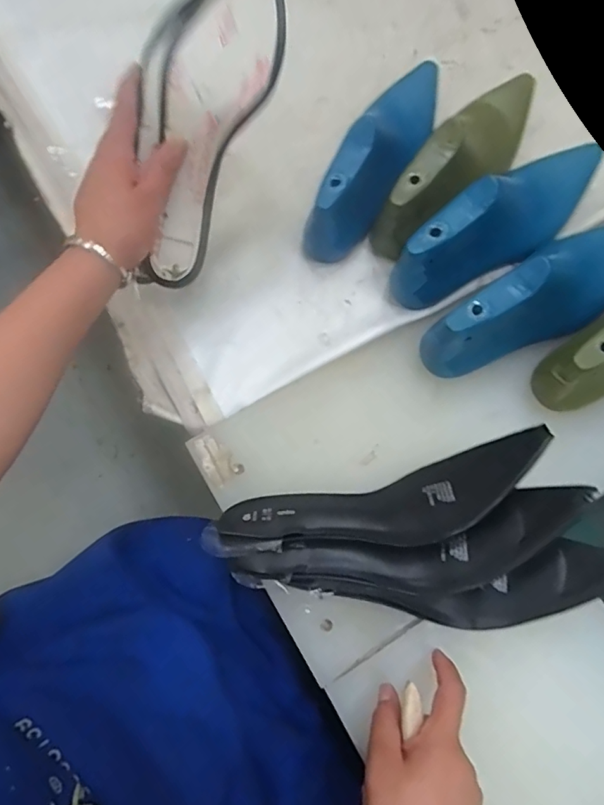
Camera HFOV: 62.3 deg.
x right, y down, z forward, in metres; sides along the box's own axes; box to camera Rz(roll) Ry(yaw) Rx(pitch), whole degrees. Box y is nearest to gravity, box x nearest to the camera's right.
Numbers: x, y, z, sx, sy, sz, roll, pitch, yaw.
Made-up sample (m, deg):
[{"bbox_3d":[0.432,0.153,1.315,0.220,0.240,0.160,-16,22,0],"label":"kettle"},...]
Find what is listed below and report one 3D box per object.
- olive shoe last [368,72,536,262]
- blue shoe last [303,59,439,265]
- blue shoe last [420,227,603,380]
[{"bbox_3d":[0.182,-0.267,0.539,0.082,0.104,0.309,34,73,10],"label":"olive shoe last"},{"bbox_3d":[0.090,-0.287,0.544,0.066,0.098,0.287,22,71,6],"label":"blue shoe last"},{"bbox_3d":[0.250,-0.114,0.486,0.295,0.095,0.085,-35,75,-13],"label":"blue shoe last"}]

